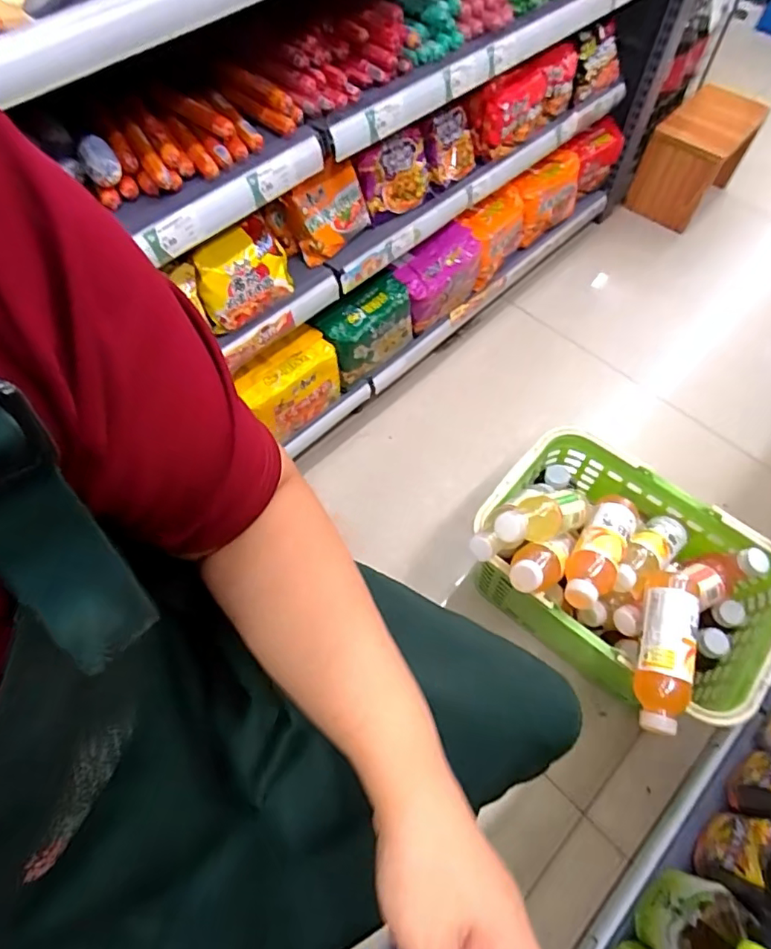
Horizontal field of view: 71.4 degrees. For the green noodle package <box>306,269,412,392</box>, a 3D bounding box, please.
[{"bbox_3d":[-0.041,-0.284,1.051,0.103,0.134,0.194,38,68,19],"label":"green noodle package"}]

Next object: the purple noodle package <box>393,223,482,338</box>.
[{"bbox_3d":[0.107,-0.404,1.118,0.100,0.131,0.204,36,67,18],"label":"purple noodle package"}]

